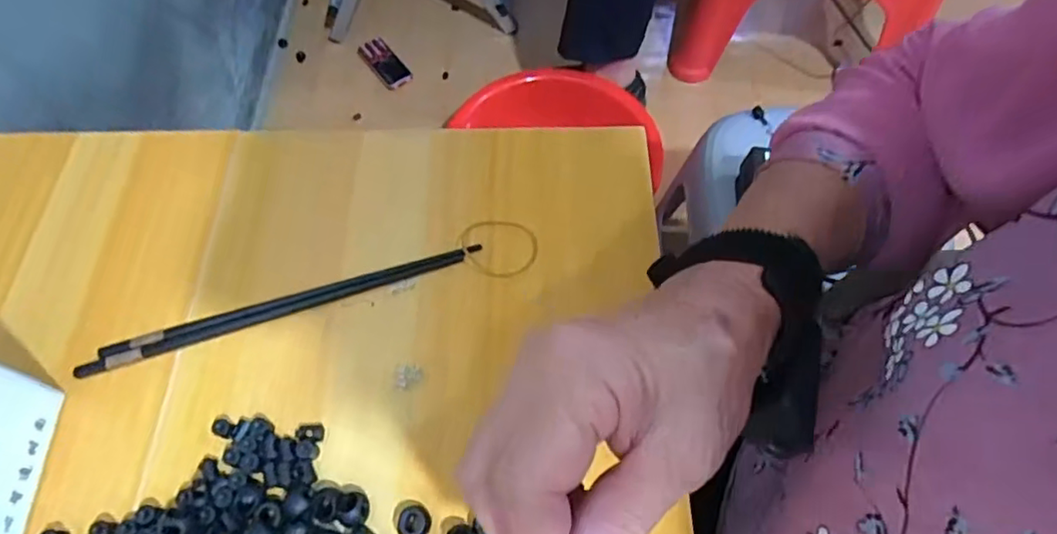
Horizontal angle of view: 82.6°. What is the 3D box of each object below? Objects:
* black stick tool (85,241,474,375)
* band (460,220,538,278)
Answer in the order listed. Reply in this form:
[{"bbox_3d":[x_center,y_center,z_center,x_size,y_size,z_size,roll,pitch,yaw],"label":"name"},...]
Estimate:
[{"bbox_3d":[-0.152,0.022,0.378,0.246,0.005,0.014,-17,63,-8],"label":"black stick tool"},{"bbox_3d":[-0.020,-0.013,0.398,0.051,0.004,0.043,13,61,2],"label":"band"}]

